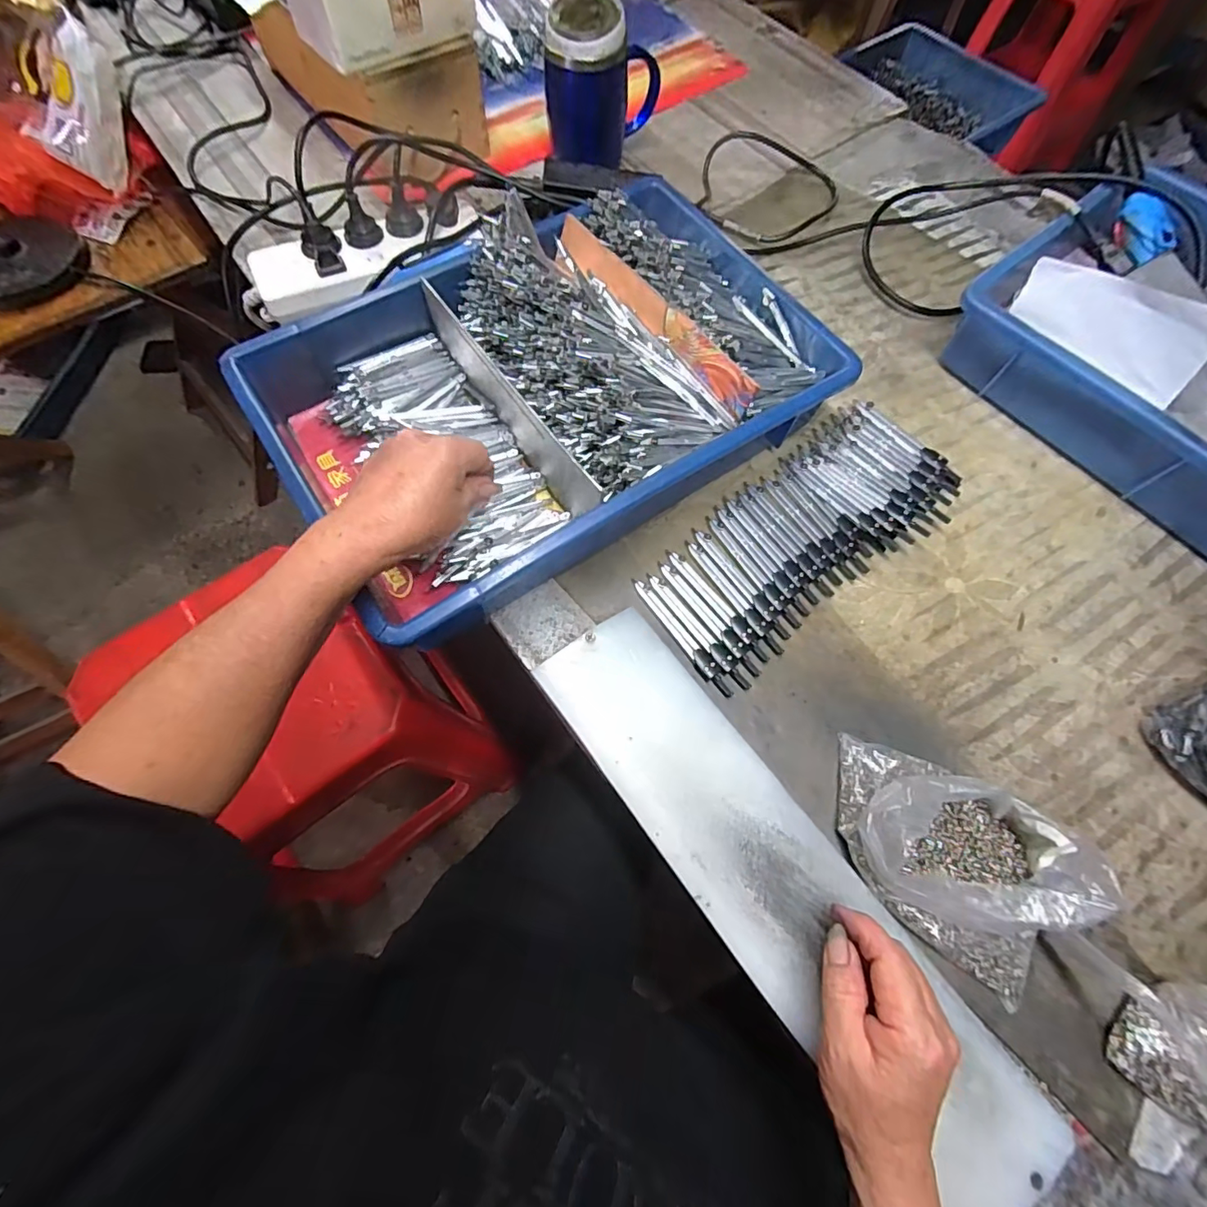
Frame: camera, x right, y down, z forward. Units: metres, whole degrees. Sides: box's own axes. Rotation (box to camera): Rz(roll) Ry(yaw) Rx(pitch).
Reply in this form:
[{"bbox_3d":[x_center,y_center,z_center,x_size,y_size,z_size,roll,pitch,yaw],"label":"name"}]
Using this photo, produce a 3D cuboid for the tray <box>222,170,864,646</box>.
[{"bbox_3d":[-0.043,-0.181,0.445,0.436,0.087,0.282,-29,73,-12],"label":"tray"}]

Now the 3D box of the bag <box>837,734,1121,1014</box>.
[{"bbox_3d":[0.219,0.158,0.343,0.144,0.058,0.101,35,73,11],"label":"bag"}]

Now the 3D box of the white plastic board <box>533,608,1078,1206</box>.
[{"bbox_3d":[0.108,0.173,0.348,0.098,0.008,0.397,-37,72,-14],"label":"white plastic board"}]

